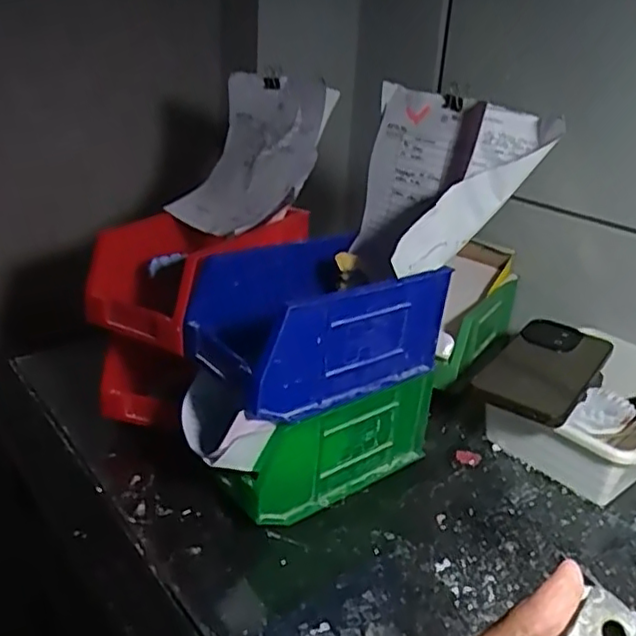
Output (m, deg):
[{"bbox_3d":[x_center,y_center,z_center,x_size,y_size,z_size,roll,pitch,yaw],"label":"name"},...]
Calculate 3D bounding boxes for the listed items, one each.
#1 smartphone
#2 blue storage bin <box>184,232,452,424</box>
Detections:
[{"bbox_3d":[0.198,0.041,0.565,0.078,0.008,0.167,22,32,30],"label":"smartphone"},{"bbox_3d":[-0.003,0.002,0.477,0.167,0.089,0.102,-15,31,-34],"label":"blue storage bin"}]

